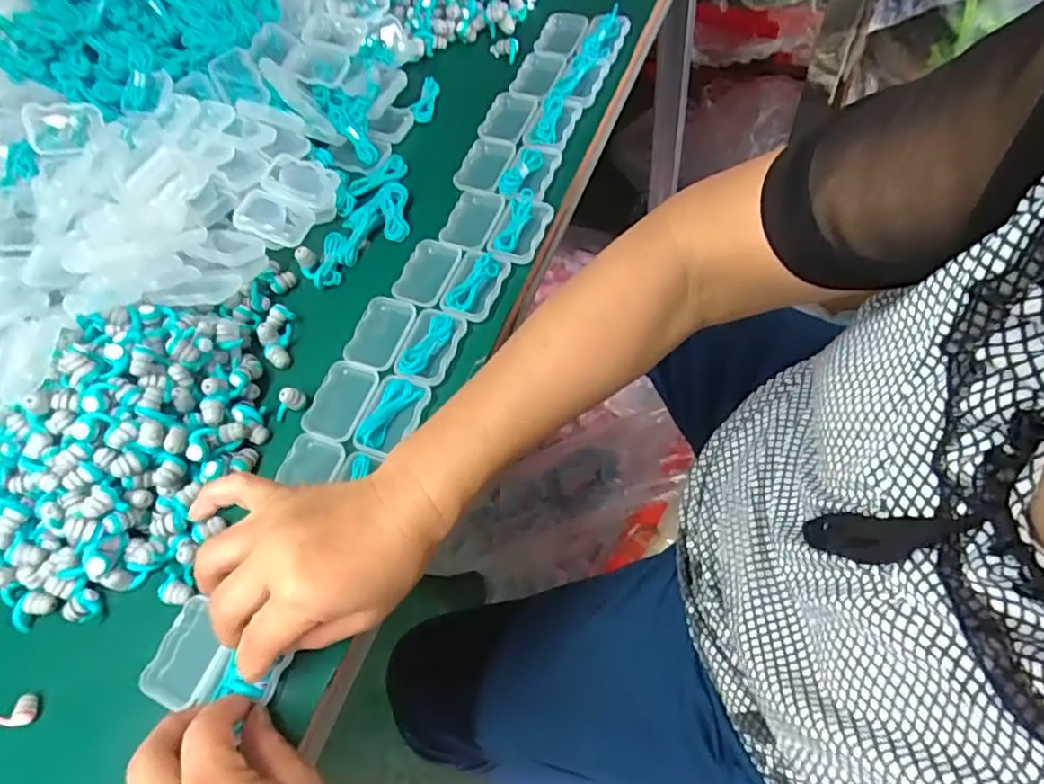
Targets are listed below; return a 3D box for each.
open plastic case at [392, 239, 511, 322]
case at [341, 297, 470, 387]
[{"bbox_3d":[-0.051,-0.081,0.455,0.074,0.019,0.056,16,67,26],"label":"open plastic case"},{"bbox_3d":[-0.080,-0.036,0.433,0.074,0.017,0.056,18,66,17],"label":"case"}]

